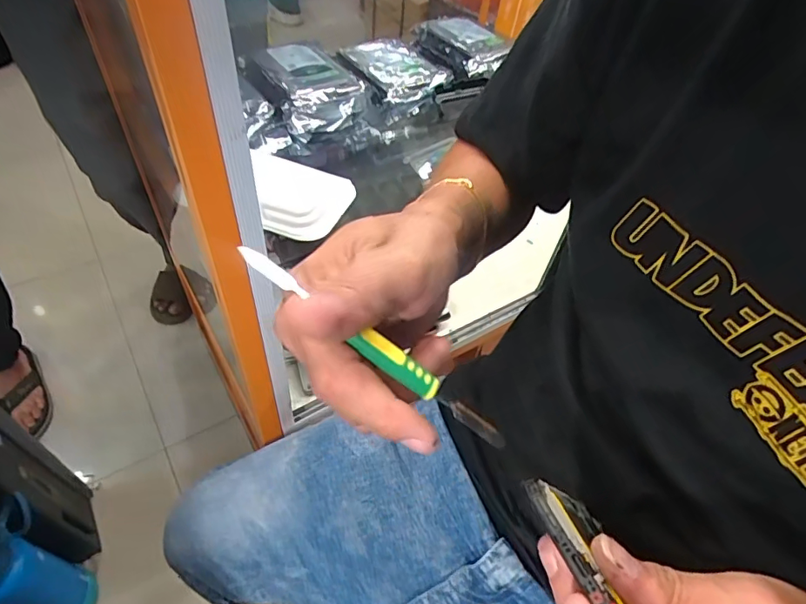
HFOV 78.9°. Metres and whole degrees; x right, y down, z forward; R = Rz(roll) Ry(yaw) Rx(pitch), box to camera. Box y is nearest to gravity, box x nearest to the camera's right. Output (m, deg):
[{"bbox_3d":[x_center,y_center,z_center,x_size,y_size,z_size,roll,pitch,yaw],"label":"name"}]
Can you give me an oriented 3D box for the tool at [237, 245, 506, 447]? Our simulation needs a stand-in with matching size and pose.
[{"bbox_3d":[-0.010,0.018,0.183,0.120,0.006,0.009,37,52,-7],"label":"tool"}]

